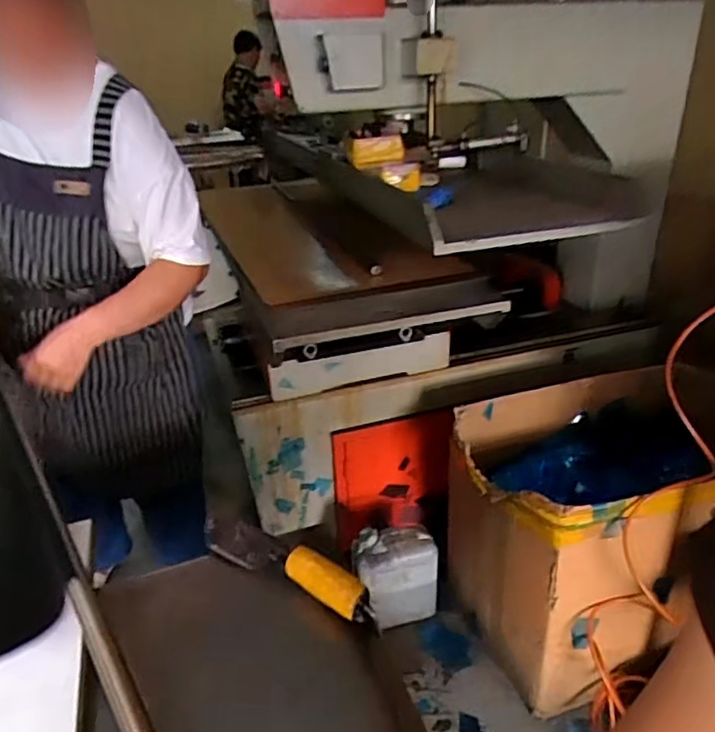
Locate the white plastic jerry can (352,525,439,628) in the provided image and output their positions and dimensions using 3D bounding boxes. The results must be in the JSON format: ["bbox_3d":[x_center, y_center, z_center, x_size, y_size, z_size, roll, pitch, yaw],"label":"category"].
[{"bbox_3d":[0.096,0.514,1.497,0.203,0.228,0.103,-10,28,-13],"label":"white plastic jerry can"}]

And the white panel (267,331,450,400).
[{"bbox_3d":[0.020,-0.001,1.503,0.487,0.124,0.016,-11,48,-21],"label":"white panel"}]

